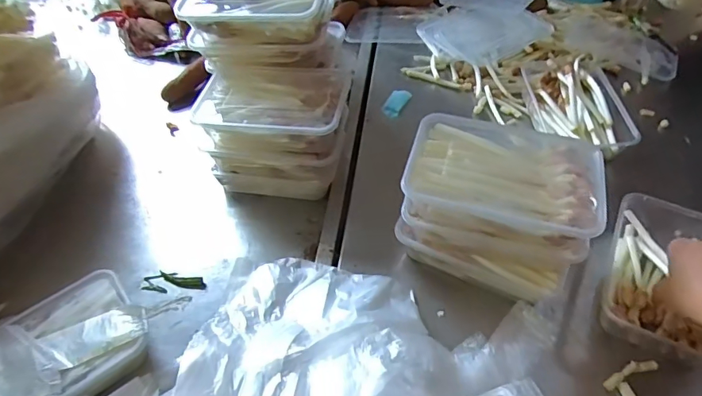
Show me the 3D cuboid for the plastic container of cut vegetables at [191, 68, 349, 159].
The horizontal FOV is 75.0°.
[{"bbox_3d":[-0.089,-0.098,0.536,0.170,0.058,0.114,-1,48,2],"label":"plastic container of cut vegetables"}]

